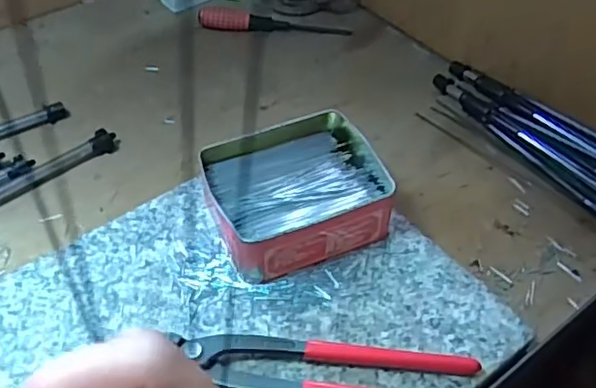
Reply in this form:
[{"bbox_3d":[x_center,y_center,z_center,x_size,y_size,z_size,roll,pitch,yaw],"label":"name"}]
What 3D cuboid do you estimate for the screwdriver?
[{"bbox_3d":[-0.024,-0.187,0.679,0.163,0.022,0.020,3,48,0],"label":"screwdriver"}]

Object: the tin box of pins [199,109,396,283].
[{"bbox_3d":[0.001,-0.004,0.457,0.127,0.043,0.103,-19,52,-18],"label":"tin box of pins"}]

